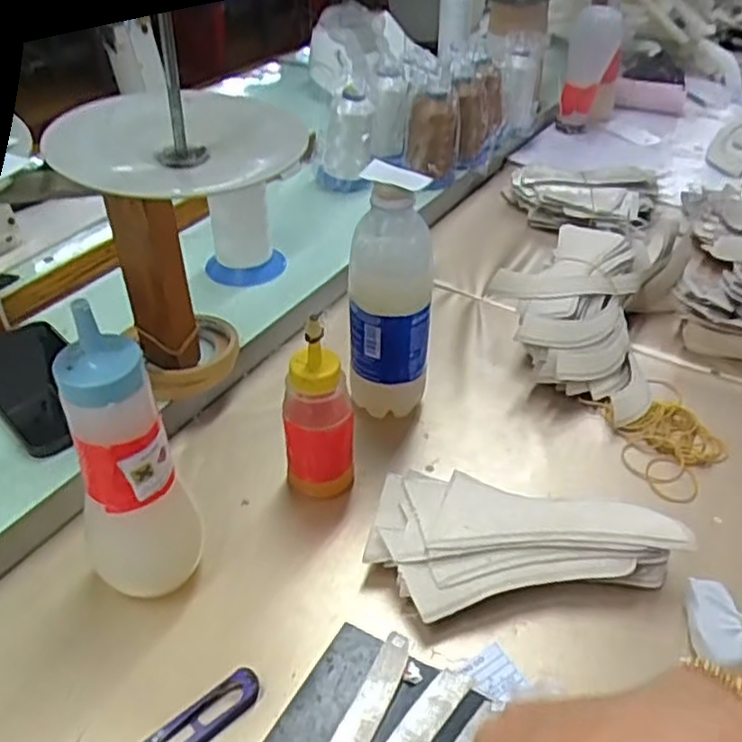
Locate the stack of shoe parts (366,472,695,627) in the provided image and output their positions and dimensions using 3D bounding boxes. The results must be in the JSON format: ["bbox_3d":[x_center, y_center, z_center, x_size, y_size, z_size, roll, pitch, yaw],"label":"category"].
[{"bbox_3d":[0.098,0.109,0.493,0.193,0.040,0.099,-6,40,-9],"label":"stack of shoe parts"}]

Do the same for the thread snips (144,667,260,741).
[{"bbox_3d":[-0.105,0.201,0.396,0.099,0.010,0.023,-29,48,-32],"label":"thread snips"}]

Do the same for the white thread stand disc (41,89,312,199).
[{"bbox_3d":[-0.102,-0.113,0.364,0.119,0.027,0.122,1,39,-1],"label":"white thread stand disc"}]

